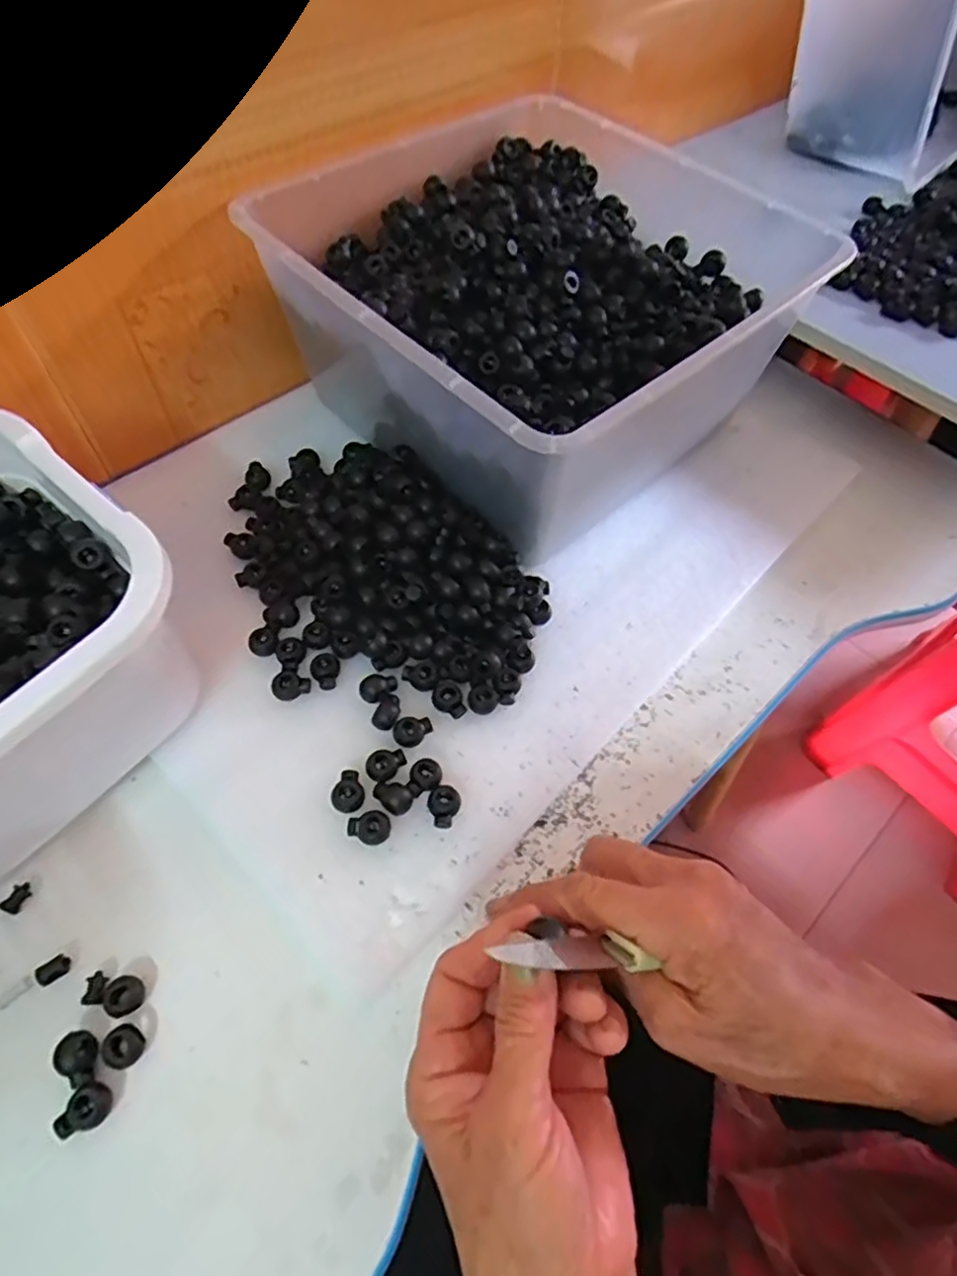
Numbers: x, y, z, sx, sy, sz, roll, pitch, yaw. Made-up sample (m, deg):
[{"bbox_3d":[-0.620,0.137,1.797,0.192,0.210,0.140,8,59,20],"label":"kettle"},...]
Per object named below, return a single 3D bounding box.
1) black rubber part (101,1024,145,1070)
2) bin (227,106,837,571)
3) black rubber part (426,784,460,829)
[{"bbox_3d":[-0.166,0.191,0.314,0.016,0.005,0.017,1,59,-2],"label":"black rubber part"},{"bbox_3d":[0.047,-0.228,0.492,0.311,0.143,0.290,-37,67,-22],"label":"bin"},{"bbox_3d":[-0.019,0.092,0.367,0.017,0.011,0.023,1,59,-2],"label":"black rubber part"}]

